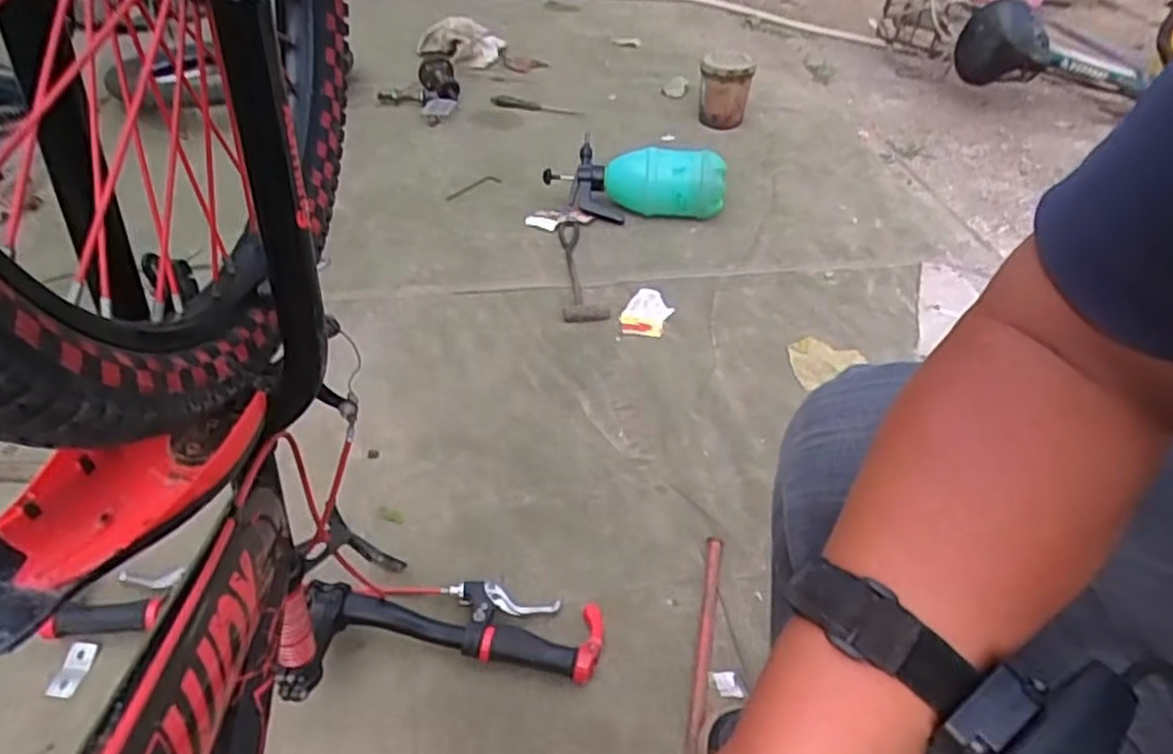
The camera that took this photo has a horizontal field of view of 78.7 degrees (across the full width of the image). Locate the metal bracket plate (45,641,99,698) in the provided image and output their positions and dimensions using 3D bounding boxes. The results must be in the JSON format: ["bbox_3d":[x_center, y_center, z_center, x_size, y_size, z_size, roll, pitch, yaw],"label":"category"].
[{"bbox_3d":[-0.508,0.289,0.708,0.031,0.008,0.051,6,42,2],"label":"metal bracket plate"}]

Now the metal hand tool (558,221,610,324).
[{"bbox_3d":[-0.009,-0.195,1.284,0.076,0.022,0.301,-1,42,-5],"label":"metal hand tool"}]

